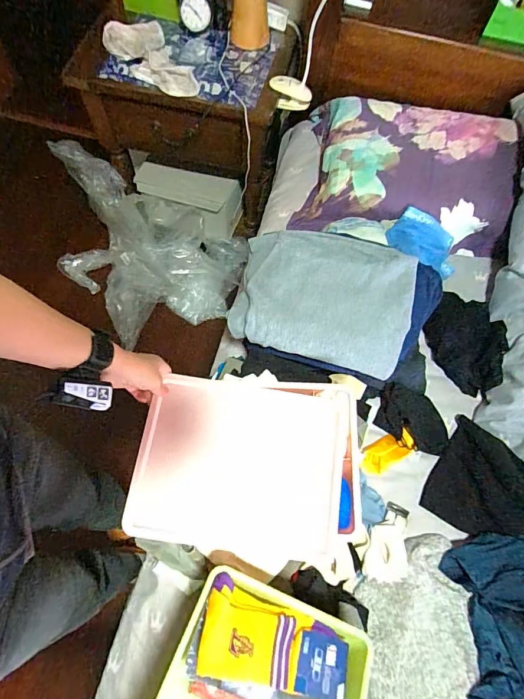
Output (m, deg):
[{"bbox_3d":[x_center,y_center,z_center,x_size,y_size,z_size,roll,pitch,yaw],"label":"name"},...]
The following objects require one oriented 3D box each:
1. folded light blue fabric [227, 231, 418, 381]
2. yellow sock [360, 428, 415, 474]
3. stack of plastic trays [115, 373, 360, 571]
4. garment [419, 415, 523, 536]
[{"bbox_3d":[0.117,-0.102,0.740,0.318,0.050,0.253,11,67,3],"label":"folded light blue fabric"},{"bbox_3d":[0.252,0.209,0.794,0.122,0.015,0.055,-28,71,-13],"label":"yellow sock"},{"bbox_3d":[-0.020,0.182,0.614,0.337,0.053,0.264,3,67,-1],"label":"stack of plastic trays"},{"bbox_3d":[0.430,0.258,0.755,0.166,0.094,0.205,36,71,12],"label":"garment"}]

